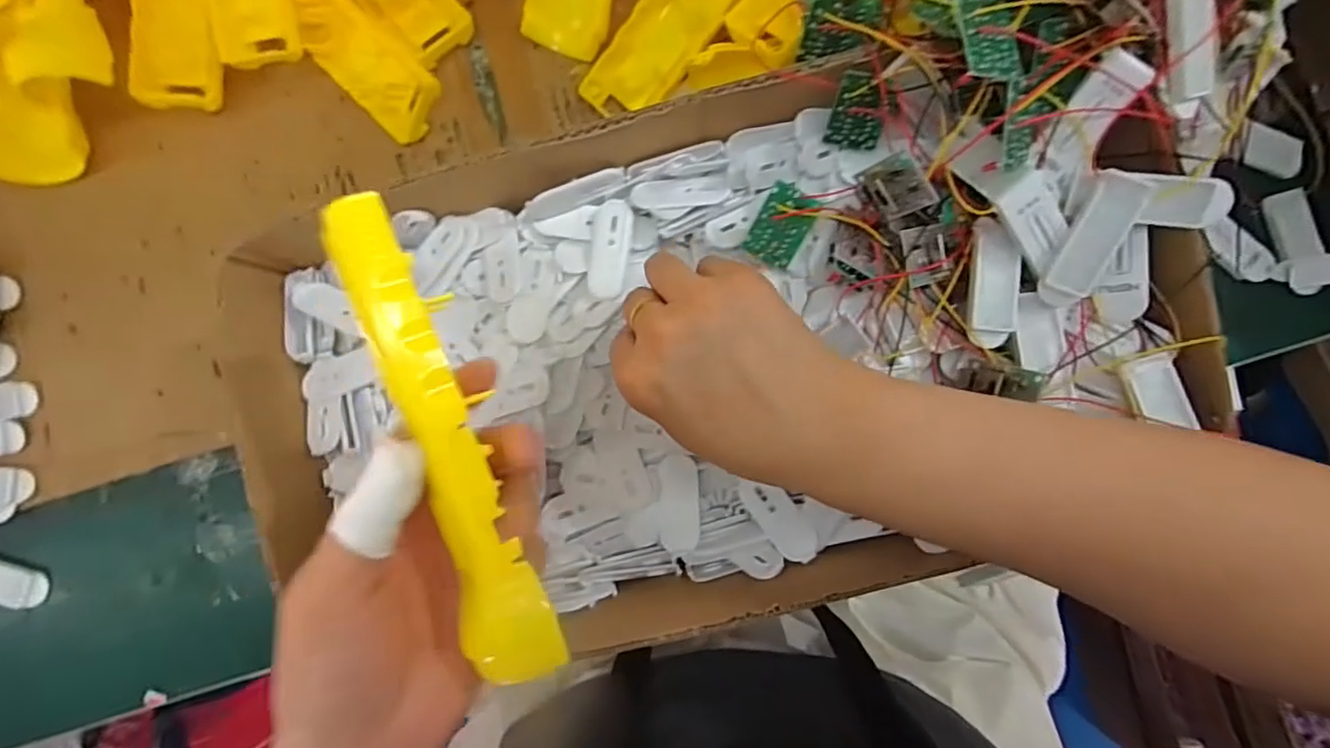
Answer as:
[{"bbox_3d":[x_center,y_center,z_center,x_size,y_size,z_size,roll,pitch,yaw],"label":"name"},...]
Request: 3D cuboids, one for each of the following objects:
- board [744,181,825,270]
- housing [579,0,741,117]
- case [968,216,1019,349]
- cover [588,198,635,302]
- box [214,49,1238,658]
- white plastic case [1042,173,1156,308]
[{"bbox_3d":[0.055,-0.069,0.285,0.023,0.004,0.034,23,112,-8],"label":"board"},{"bbox_3d":[0.006,-0.195,0.338,0.041,0.013,0.122,46,102,4],"label":"housing"},{"bbox_3d":[0.151,-0.042,0.280,0.021,0.012,0.057,4,86,1],"label":"case"},{"bbox_3d":[-0.028,-0.063,0.308,0.019,0.006,0.048,10,86,2],"label":"cover"},{"bbox_3d":[0.025,-0.006,0.286,0.421,0.085,0.230,-11,85,0],"label":"box"},{"bbox_3d":[0.186,-0.058,0.266,0.021,0.010,0.058,20,113,2],"label":"white plastic case"}]

